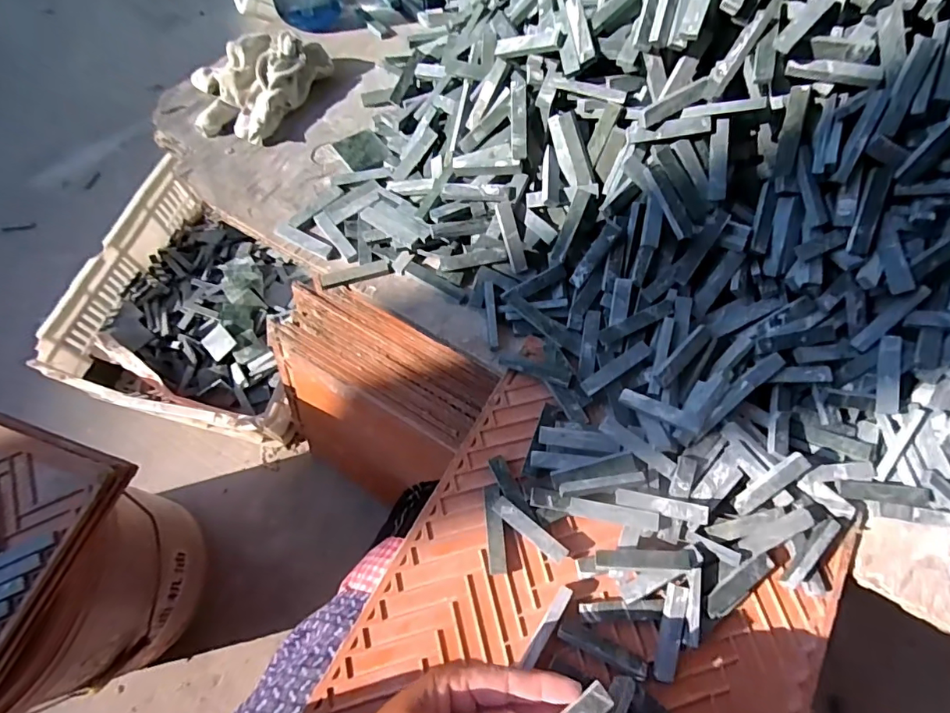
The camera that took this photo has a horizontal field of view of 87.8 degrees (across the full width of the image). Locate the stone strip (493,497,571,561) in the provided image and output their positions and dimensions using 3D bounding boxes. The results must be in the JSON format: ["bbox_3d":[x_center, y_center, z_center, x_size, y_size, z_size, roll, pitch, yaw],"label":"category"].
[{"bbox_3d":[0.041,0.130,0.371,0.063,0.004,0.013,36,73,16],"label":"stone strip"}]

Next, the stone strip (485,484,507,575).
[{"bbox_3d":[0.015,0.130,0.373,0.013,0.007,0.063,-3,73,-5],"label":"stone strip"}]

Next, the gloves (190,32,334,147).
[{"bbox_3d":[-0.232,-0.284,0.512,0.103,0.044,0.144,27,68,10],"label":"gloves"}]

